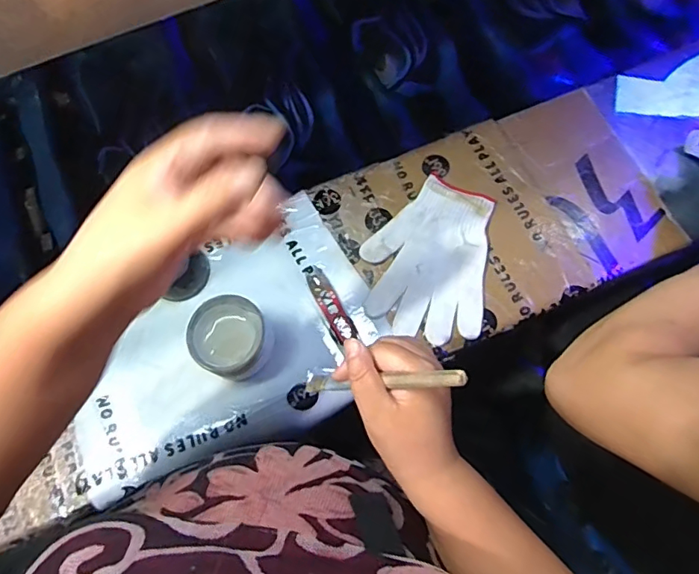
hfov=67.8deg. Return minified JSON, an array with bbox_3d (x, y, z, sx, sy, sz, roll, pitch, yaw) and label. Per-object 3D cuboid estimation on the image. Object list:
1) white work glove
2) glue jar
[{"bbox_3d":[0.091,-0.034,0.607,0.137,0.011,0.186,8,73,4],"label":"white work glove"},{"bbox_3d":[-0.128,0.054,0.562,0.075,0.050,0.082,0,73,1],"label":"glue jar"}]

